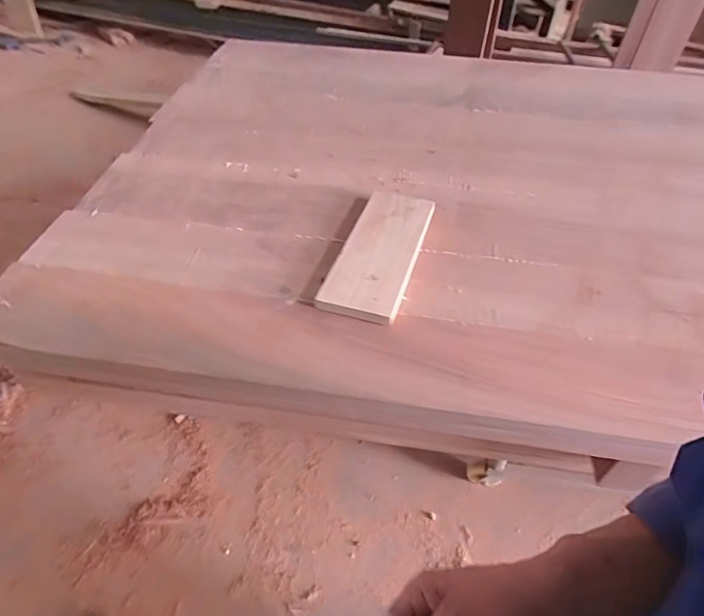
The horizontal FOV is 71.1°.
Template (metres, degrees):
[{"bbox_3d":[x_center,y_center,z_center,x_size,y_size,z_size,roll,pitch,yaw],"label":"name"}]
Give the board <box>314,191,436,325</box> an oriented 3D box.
[{"bbox_3d":[0.050,-0.102,0.801,0.116,0.024,0.311,14,48,10],"label":"board"}]

